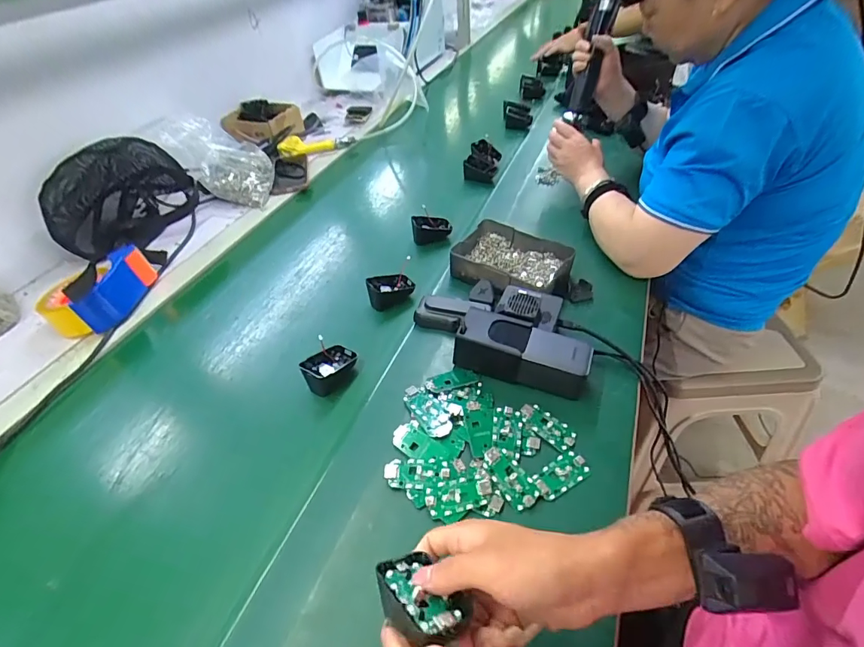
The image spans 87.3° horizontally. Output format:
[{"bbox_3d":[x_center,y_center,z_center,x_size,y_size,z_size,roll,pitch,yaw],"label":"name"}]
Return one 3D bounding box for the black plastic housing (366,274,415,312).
[{"bbox_3d":[-0.064,-0.051,0.676,0.070,0.041,0.052,-25,48,-19],"label":"black plastic housing"}]

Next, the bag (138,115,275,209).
[{"bbox_3d":[-0.436,-0.342,0.932,0.190,0.154,0.172,-5,43,0],"label":"bag"}]

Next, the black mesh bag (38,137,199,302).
[{"bbox_3d":[-0.570,-0.221,0.839,0.243,0.183,0.152,-25,46,-20],"label":"black mesh bag"}]

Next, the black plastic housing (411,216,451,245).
[{"bbox_3d":[0.001,-0.163,0.785,0.068,0.037,0.035,-7,43,-2],"label":"black plastic housing"}]

